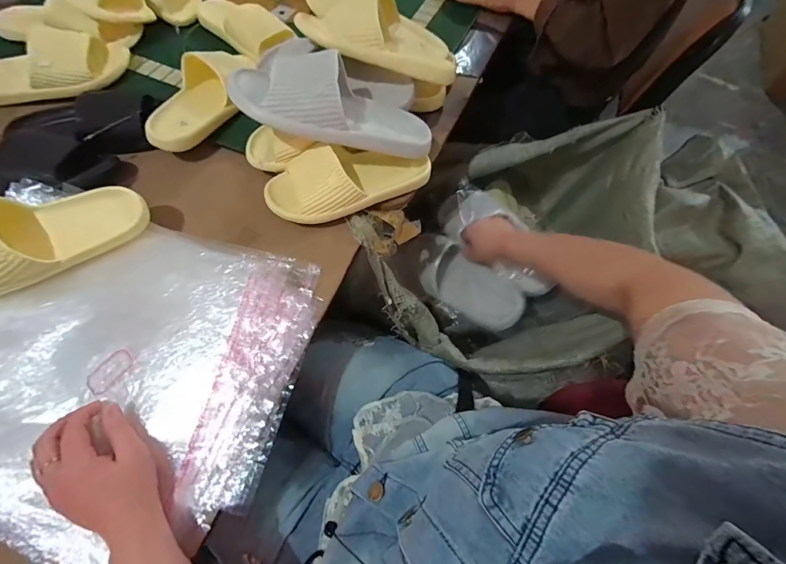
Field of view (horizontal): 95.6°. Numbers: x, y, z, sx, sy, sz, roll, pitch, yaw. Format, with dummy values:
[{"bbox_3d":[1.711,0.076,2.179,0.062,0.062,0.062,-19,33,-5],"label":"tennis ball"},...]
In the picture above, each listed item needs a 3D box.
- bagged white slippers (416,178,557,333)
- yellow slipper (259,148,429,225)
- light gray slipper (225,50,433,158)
[{"bbox_3d":[0.164,-0.047,0.687,0.221,0.095,0.272,-48,63,4],"label":"bagged white slippers"},{"bbox_3d":[-0.065,-0.159,0.523,0.247,0.059,0.098,-22,68,-11],"label":"yellow slipper"},{"bbox_3d":[-0.074,-0.244,0.495,0.280,0.071,0.103,8,64,-24],"label":"light gray slipper"}]

